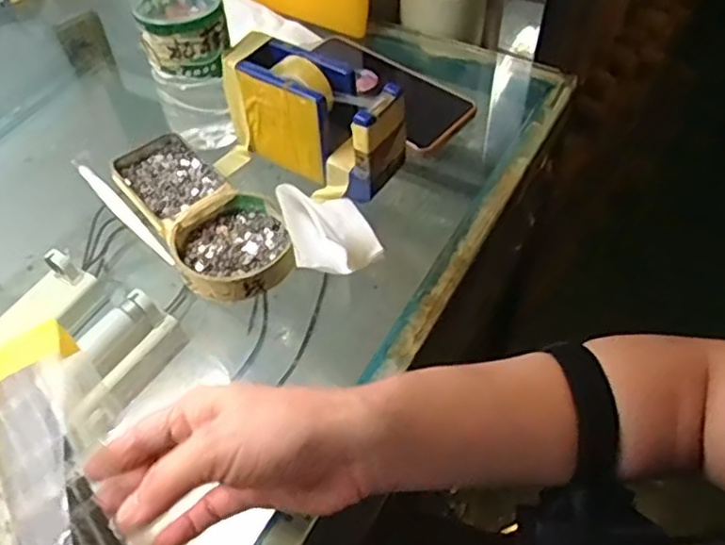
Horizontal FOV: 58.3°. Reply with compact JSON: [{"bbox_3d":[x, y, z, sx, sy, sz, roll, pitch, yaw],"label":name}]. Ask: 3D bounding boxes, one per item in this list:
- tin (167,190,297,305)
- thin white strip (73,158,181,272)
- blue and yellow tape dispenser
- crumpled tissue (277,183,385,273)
[{"bbox_3d":[-0.088,-0.017,0.444,0.077,0.019,0.083,-2,52,2],"label":"tin"},{"bbox_3d":[-0.176,-0.045,0.479,0.010,0.006,0.145,-36,59,-22],"label":"thin white strip"},{"bbox_3d":[-0.040,-0.108,0.479,0.142,0.090,0.060,23,57,19],"label":"blue and yellow tape dispenser"},{"bbox_3d":[-0.025,-0.033,0.448,0.058,0.035,0.070,-20,54,-12],"label":"crumpled tissue"}]

